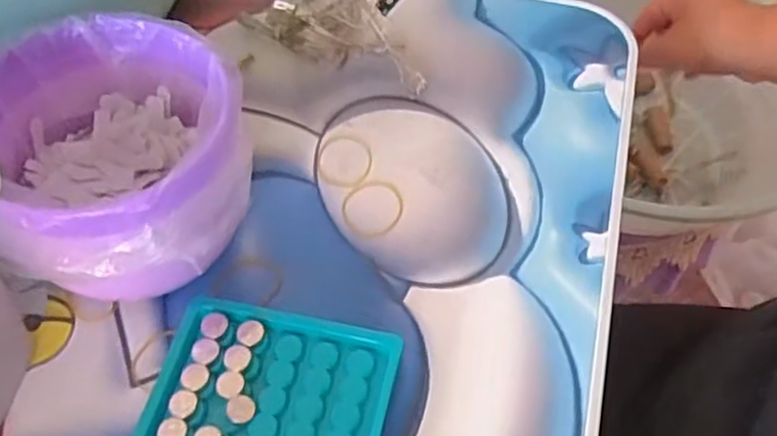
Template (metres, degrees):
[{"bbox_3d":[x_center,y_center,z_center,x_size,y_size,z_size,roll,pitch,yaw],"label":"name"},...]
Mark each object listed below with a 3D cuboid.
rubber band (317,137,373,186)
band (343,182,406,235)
[{"bbox_3d":[-0.023,-0.032,0.376,0.029,0.004,0.034,3,56,1],"label":"rubber band"},{"bbox_3d":[-0.008,-0.006,0.360,0.031,0.004,0.033,13,57,7],"label":"band"}]

